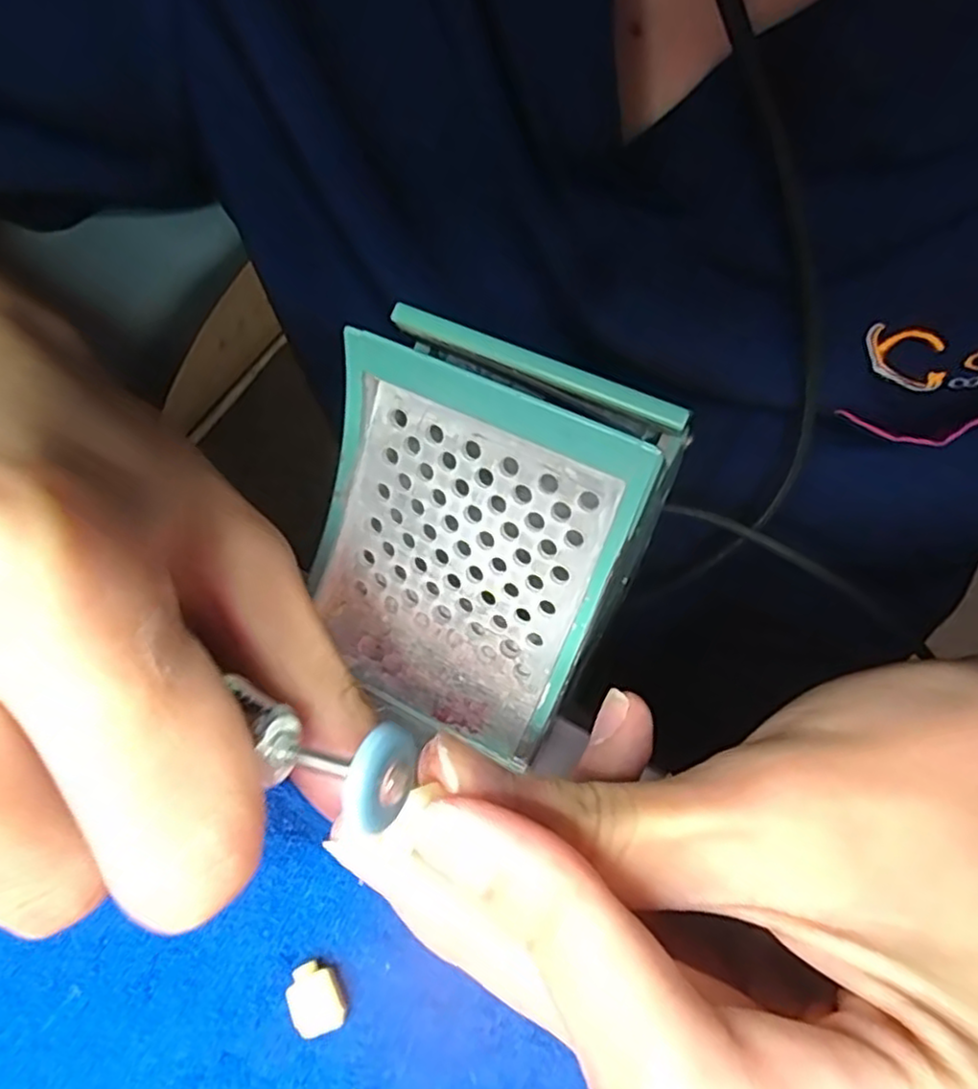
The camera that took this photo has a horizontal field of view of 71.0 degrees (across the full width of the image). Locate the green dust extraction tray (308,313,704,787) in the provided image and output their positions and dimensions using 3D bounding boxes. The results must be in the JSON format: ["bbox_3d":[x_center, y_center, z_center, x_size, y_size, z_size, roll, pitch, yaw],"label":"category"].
[{"bbox_3d":[-0.005,0.000,0.168,0.078,0.022,0.096,25,112,16],"label":"green dust extraction tray"}]

